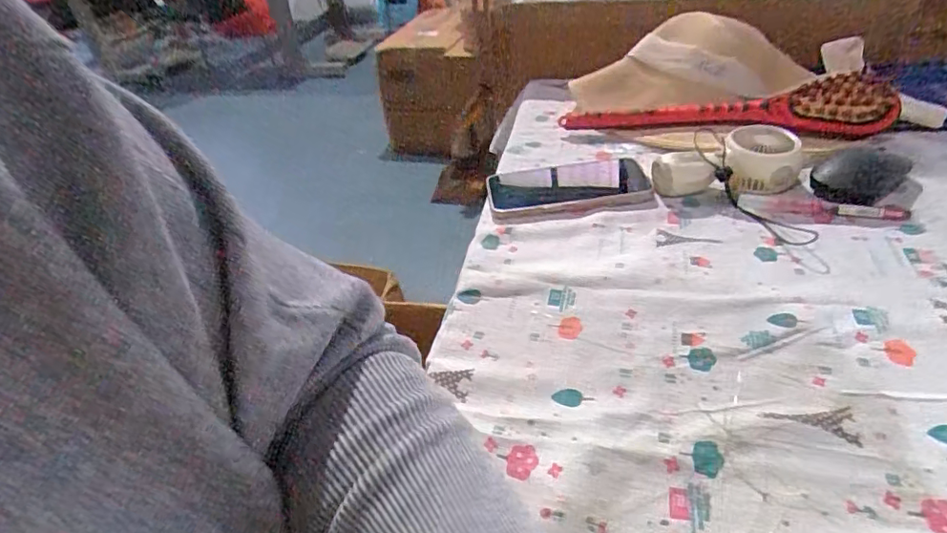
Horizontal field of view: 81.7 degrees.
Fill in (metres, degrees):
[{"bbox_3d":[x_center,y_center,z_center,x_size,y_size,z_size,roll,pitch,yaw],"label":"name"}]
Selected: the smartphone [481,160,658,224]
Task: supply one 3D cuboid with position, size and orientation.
[{"bbox_3d":[0.093,-0.071,0.531,0.151,0.011,0.077,-8,37,-3],"label":"smartphone"}]

